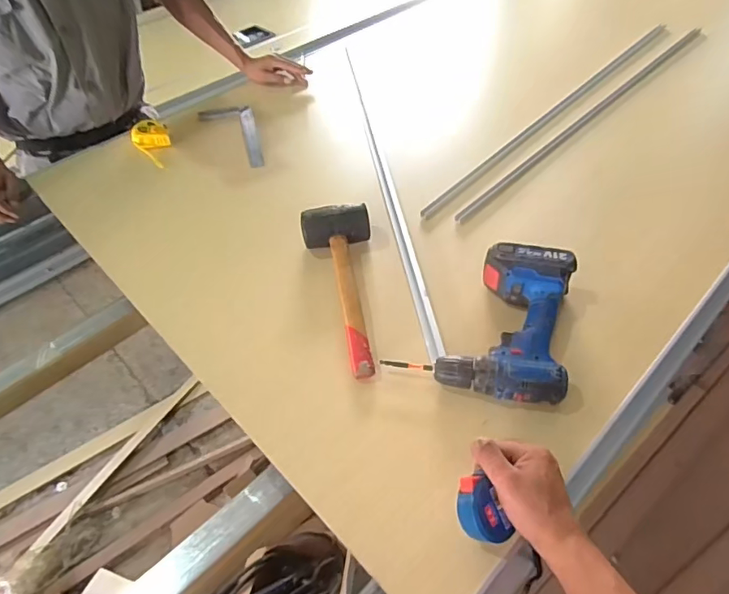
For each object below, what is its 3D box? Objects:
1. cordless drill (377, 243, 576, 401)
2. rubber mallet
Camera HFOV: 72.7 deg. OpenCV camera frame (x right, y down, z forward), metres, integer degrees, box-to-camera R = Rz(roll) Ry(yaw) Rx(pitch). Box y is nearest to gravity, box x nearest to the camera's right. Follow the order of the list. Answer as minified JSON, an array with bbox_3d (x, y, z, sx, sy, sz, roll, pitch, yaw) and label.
[{"bbox_3d":[0.160,0.025,0.667,0.216,0.068,0.222,10,50,13],"label":"cordless drill"},{"bbox_3d":[-0.027,-0.015,0.729,0.111,0.059,0.300,-8,49,-3],"label":"rubber mallet"}]

